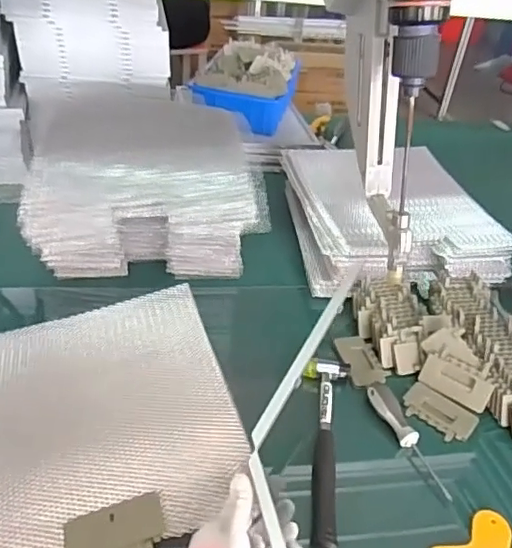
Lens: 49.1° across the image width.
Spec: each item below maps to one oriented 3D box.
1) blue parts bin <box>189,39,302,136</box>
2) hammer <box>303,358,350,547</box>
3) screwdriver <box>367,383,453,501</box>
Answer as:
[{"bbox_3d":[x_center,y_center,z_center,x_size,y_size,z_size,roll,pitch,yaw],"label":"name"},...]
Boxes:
[{"bbox_3d":[-0.017,-0.424,1.249,0.202,0.129,0.224,12,37,7],"label":"blue parts bin"},{"bbox_3d":[0.077,0.194,0.634,0.056,0.029,0.247,8,37,3],"label":"hammer"},{"bbox_3d":[0.179,0.188,0.650,0.028,0.019,0.147,-16,58,-27],"label":"screwdriver"}]

